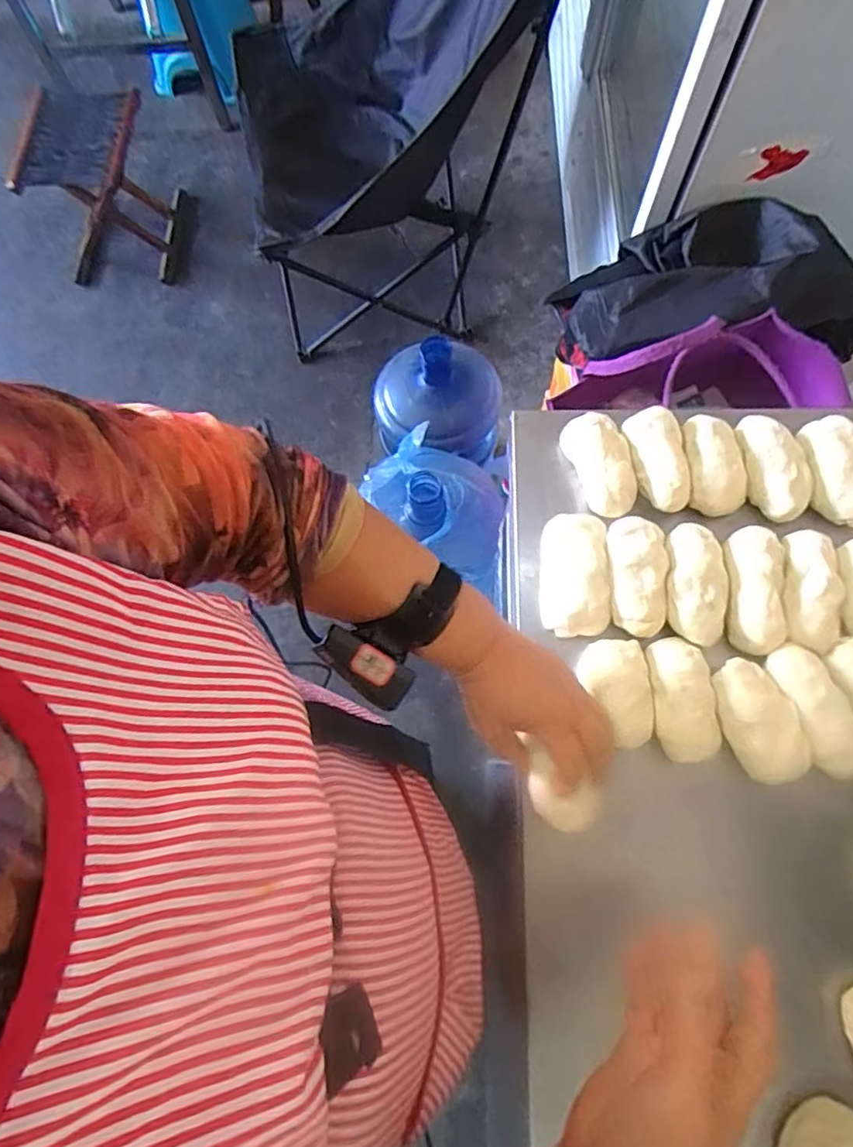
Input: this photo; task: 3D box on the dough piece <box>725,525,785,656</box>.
[{"bbox_3d":[0.268,0.012,0.503,0.042,0.027,0.104,5,73,4],"label":"dough piece"}]

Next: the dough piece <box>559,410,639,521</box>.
[{"bbox_3d":[0.159,-0.095,0.553,0.046,0.048,0.099,-20,73,-4],"label":"dough piece"}]

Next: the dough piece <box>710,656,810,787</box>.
[{"bbox_3d":[0.259,0.113,0.473,0.054,0.029,0.092,-13,73,-2],"label":"dough piece"}]

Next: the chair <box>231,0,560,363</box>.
[{"bbox_3d":[-0.077,-0.922,1.222,0.596,0.820,0.606,-9,73,0],"label":"chair"}]

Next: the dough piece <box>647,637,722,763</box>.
[{"bbox_3d":[0.200,0.097,0.479,0.046,0.027,0.093,-10,73,-1],"label":"dough piece"}]

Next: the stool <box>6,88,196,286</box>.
[{"bbox_3d":[-0.793,-0.935,1.527,0.295,0.368,0.295,7,74,4],"label":"stool"}]

